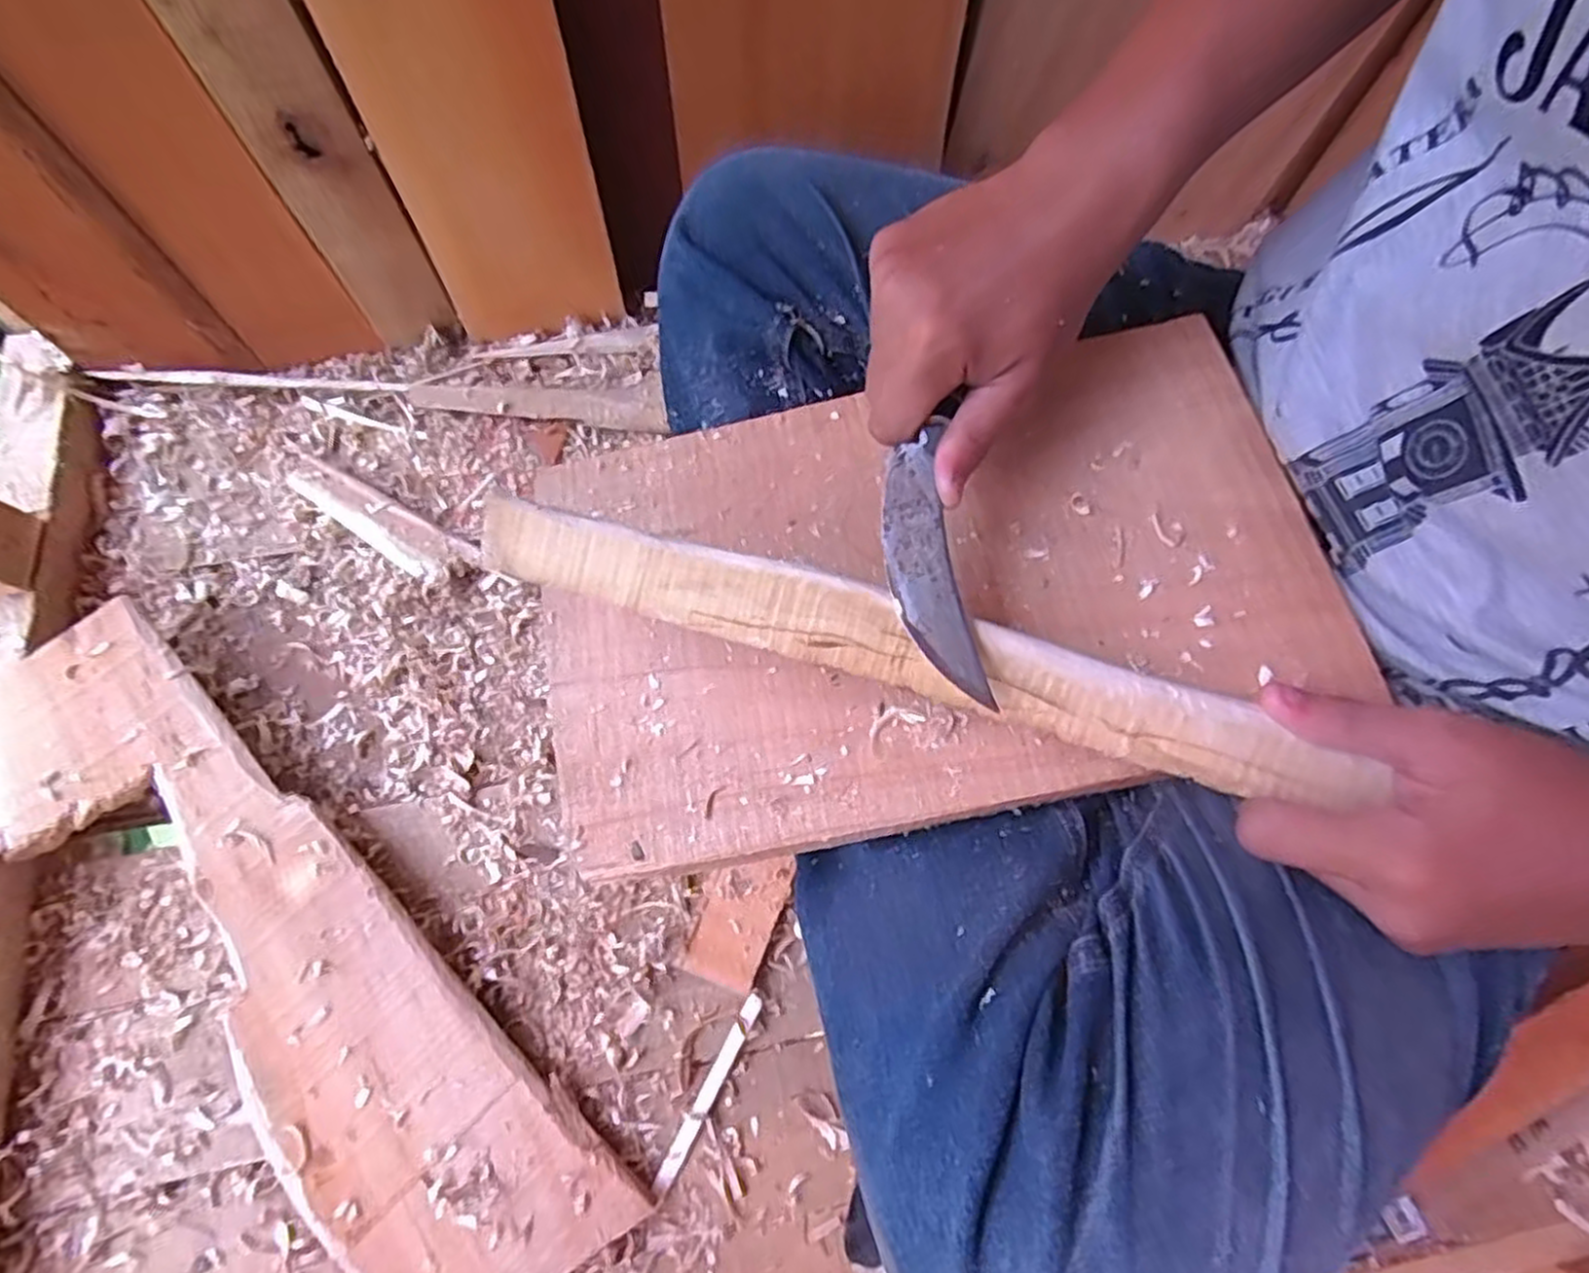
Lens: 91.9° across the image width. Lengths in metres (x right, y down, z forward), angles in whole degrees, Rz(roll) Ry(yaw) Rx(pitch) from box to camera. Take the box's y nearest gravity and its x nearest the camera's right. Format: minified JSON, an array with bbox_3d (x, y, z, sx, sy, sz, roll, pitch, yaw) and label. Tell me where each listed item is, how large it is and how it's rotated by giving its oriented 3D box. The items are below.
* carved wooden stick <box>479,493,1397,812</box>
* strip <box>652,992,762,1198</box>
[{"bbox_3d":[0.047,0.006,0.277,0.322,0.014,0.030,17,73,0],"label":"carved wooden stick"},{"bbox_3d":[-0.047,0.251,0.426,0.009,0.007,0.109,28,74,7],"label":"strip"}]

